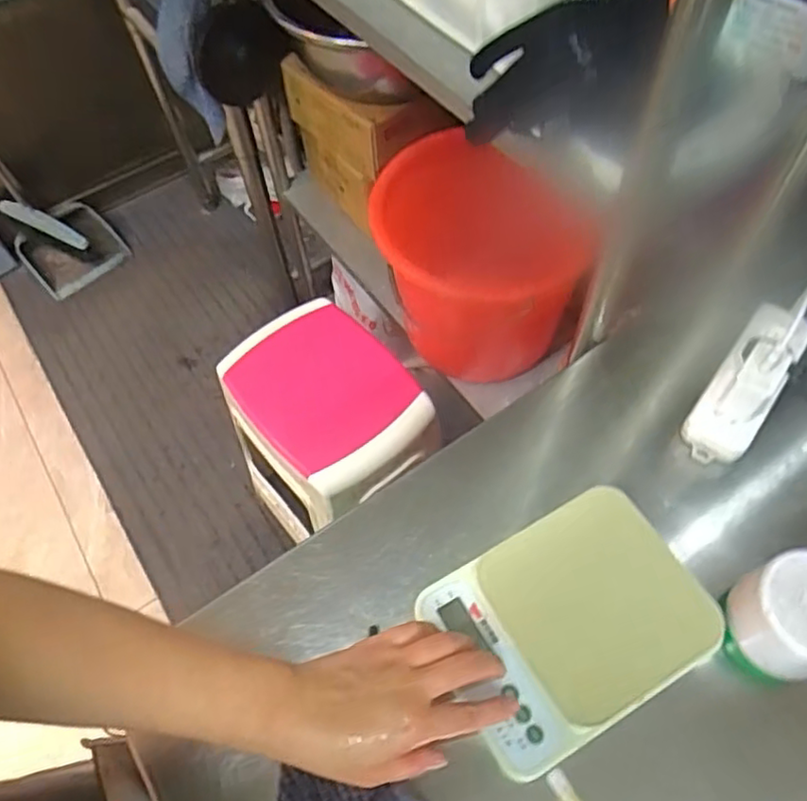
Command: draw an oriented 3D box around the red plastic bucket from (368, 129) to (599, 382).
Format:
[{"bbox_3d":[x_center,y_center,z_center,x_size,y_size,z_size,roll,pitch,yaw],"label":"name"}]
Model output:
[{"bbox_3d":[0.110,-0.200,0.964,0.274,0.245,0.261,-1,58,2],"label":"red plastic bucket"}]

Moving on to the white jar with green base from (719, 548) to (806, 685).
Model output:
[{"bbox_3d":[0.272,0.158,0.471,0.081,0.100,0.074,-1,58,2],"label":"white jar with green base"}]

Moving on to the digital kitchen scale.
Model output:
[{"bbox_3d":[0.121,0.160,0.482,0.178,0.032,0.142,-25,60,-12],"label":"digital kitchen scale"}]

